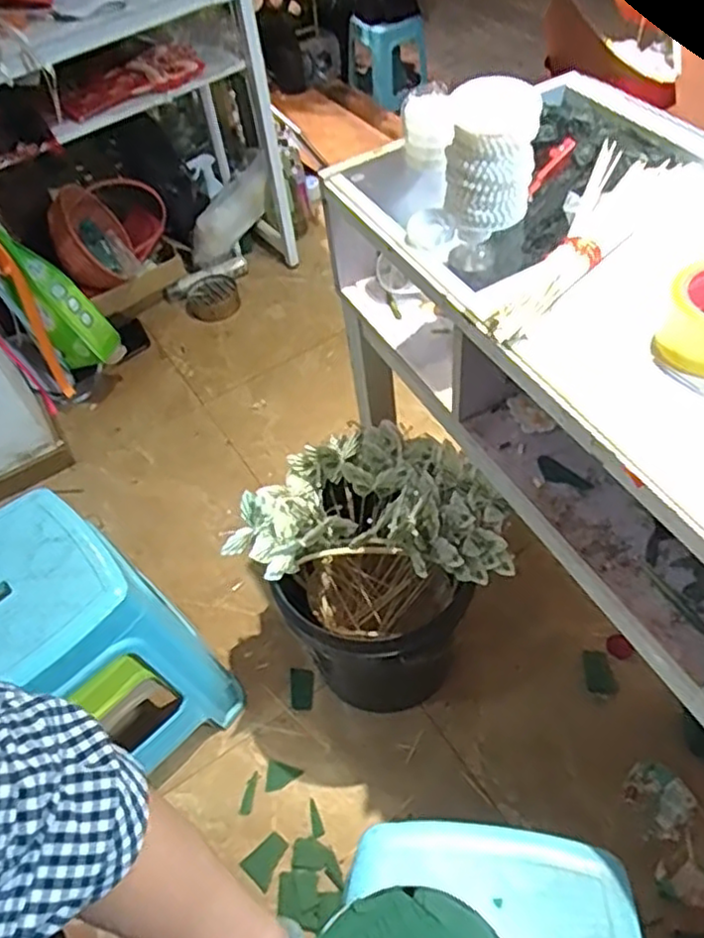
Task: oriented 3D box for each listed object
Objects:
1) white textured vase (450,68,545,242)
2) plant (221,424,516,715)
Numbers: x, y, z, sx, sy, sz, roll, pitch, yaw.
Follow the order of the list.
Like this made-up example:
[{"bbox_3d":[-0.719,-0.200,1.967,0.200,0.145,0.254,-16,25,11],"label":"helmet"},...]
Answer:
[{"bbox_3d":[0.144,-0.323,0.706,0.092,0.135,0.077,-3,53,8],"label":"white textured vase"},{"bbox_3d":[0.043,0.191,1.106,0.330,0.441,0.322,-30,54,-12],"label":"plant"}]

